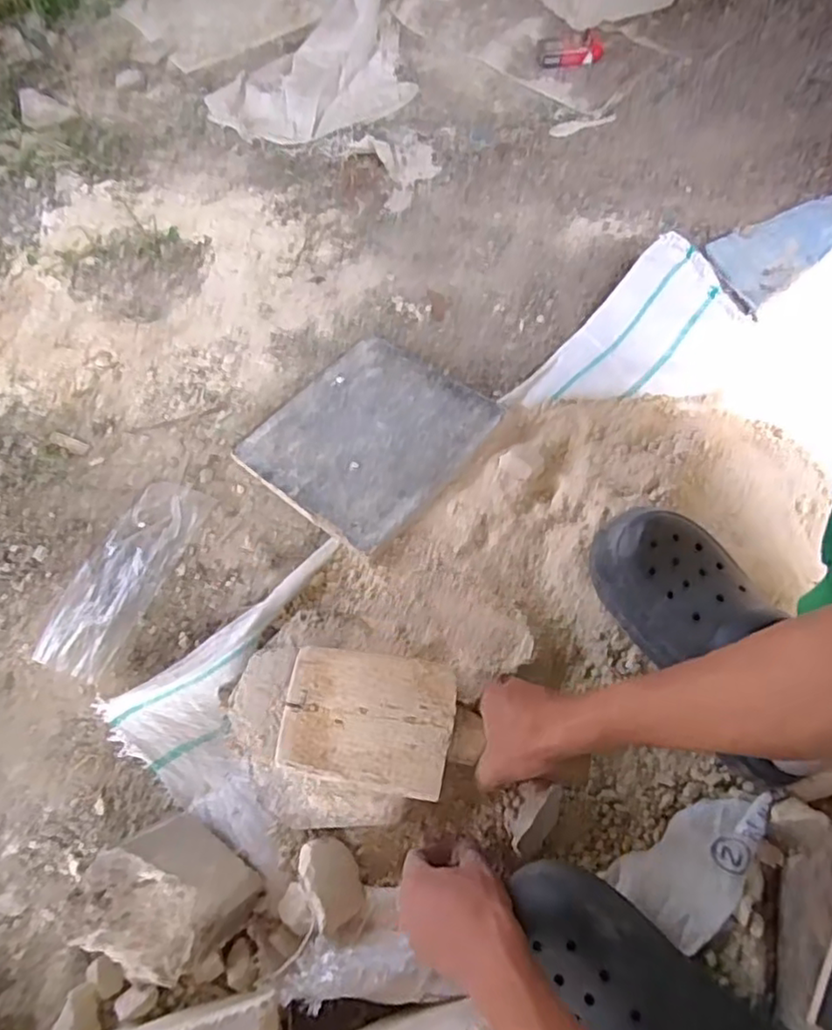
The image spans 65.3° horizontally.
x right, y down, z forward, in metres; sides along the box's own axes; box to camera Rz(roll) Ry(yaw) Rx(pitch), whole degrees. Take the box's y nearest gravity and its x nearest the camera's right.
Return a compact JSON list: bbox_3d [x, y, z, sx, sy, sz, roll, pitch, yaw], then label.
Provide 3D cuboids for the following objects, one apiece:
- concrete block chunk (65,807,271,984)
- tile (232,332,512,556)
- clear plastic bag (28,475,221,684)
[{"bbox_3d":[-0.207,0.320,0.541,0.113,0.077,0.101,29,68,18],"label":"concrete block chunk"},{"bbox_3d":[-0.056,-0.099,0.780,0.246,0.014,0.248,33,70,27],"label":"tile"},{"bbox_3d":[-0.328,0.063,0.733,0.086,0.021,0.238,18,67,11],"label":"clear plastic bag"}]

